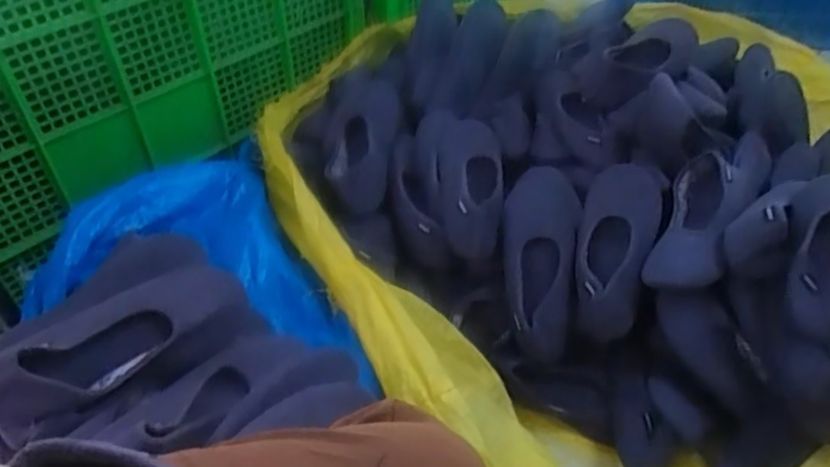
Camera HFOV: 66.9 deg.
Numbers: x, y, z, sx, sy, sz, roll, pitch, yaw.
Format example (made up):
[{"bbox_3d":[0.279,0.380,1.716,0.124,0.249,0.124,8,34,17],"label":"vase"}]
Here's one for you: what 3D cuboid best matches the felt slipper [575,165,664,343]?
[{"bbox_3d":[0.277,0.015,0.872,0.101,0.041,0.263,12,74,13],"label":"felt slipper"}]

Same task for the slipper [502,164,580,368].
[{"bbox_3d":[0.182,0.034,0.921,0.109,0.047,0.295,4,69,5],"label":"slipper"}]

